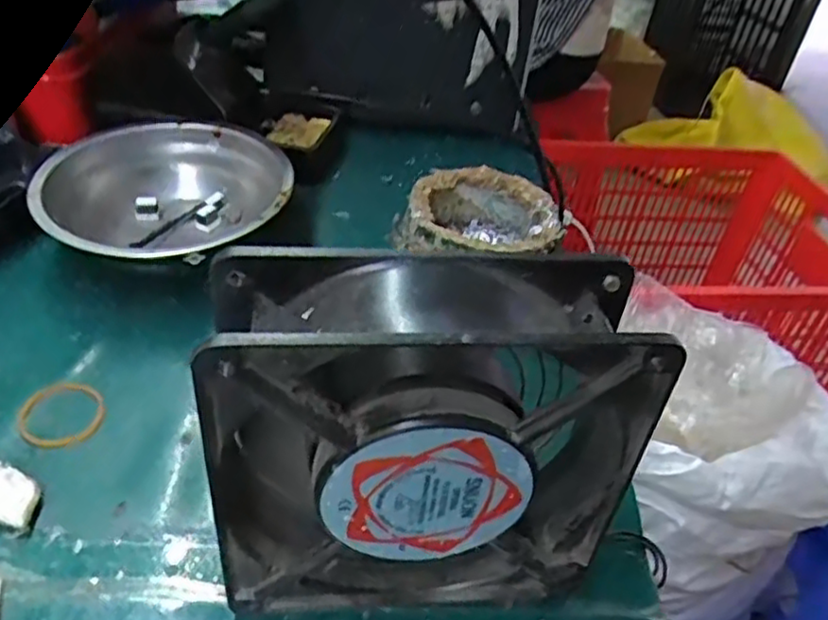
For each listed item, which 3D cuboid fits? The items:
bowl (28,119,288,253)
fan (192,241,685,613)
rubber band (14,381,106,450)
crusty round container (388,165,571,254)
[{"bbox_3d":[-0.132,-0.060,0.369,0.121,0.046,0.121,5,40,-4],"label":"bowl"},{"bbox_3d":[0.002,0.042,0.206,0.118,0.121,0.041,1,41,-8],"label":"fan"},{"bbox_3d":[-0.144,0.042,0.276,0.032,0.004,0.032,5,40,-4],"label":"rubber band"},{"bbox_3d":[0.037,-0.042,0.372,0.081,0.041,0.079,5,40,-4],"label":"crusty round container"}]

